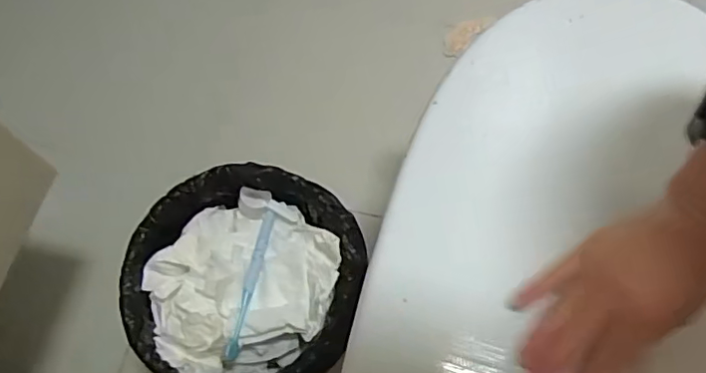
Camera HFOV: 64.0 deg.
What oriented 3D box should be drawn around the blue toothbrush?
[{"bbox_3d":[-0.114,0.105,0.631,0.014,0.014,0.169,9,68,6],"label":"blue toothbrush"}]

